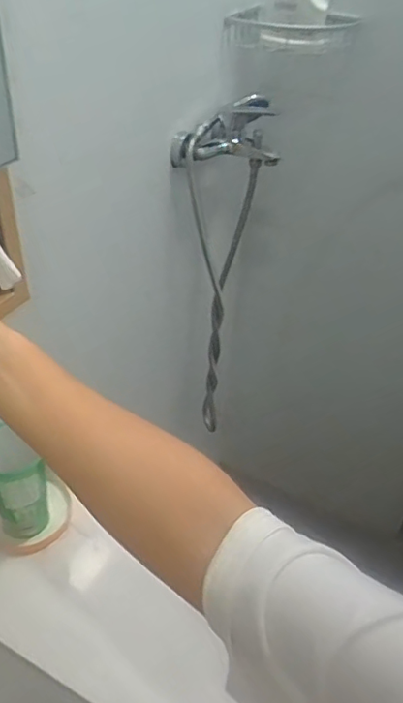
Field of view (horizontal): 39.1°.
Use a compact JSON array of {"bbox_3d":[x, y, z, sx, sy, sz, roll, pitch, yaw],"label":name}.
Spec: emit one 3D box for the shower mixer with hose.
[{"bbox_3d":[0.026,-0.142,1.187,0.179,0.686,0.145,2,38,-3],"label":"shower mixer with hose"}]

